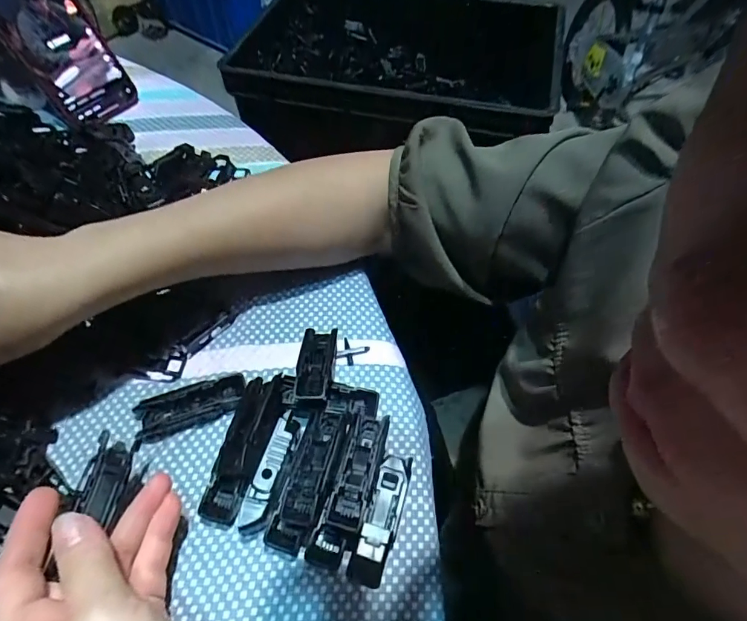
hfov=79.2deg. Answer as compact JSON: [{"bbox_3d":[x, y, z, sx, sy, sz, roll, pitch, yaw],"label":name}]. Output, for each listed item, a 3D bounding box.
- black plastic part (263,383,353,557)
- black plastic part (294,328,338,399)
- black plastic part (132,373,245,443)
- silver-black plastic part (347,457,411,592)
[{"bbox_3d":[-0.033,0.086,0.258,0.026,0.022,0.095,15,58,7],"label":"black plastic part"},{"bbox_3d":[-0.037,0.034,0.293,0.022,0.014,0.059,6,41,1],"label":"black plastic part"},{"bbox_3d":[-0.113,0.058,0.279,0.066,0.013,0.023,-21,61,-15],"label":"black plastic part"},{"bbox_3d":[0.005,0.112,0.247,0.018,0.015,0.068,17,58,8],"label":"silver-black plastic part"}]

